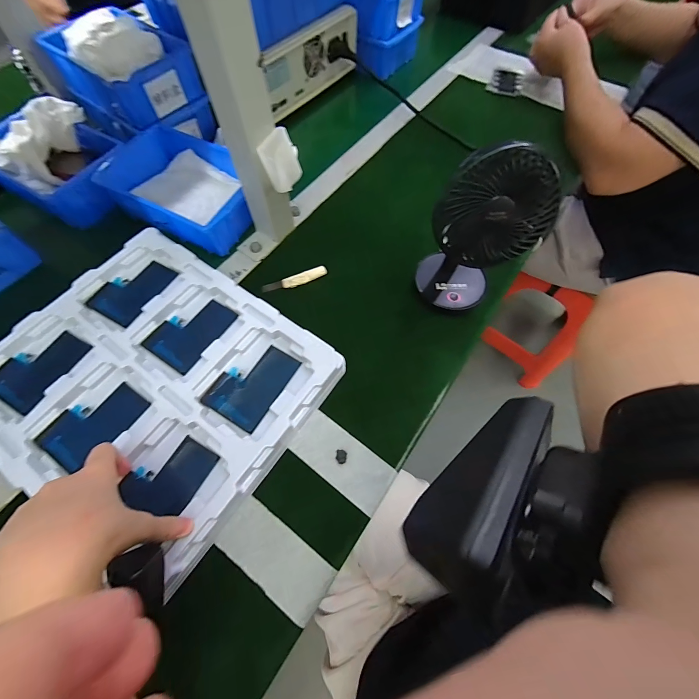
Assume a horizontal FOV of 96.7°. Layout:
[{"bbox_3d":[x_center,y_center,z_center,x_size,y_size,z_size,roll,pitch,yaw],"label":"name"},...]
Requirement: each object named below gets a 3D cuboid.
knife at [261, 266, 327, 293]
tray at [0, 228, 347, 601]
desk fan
[{"bbox_3d":[-0.073,-0.092,0.413,0.088,0.014,0.014,-18,67,-7],"label":"knife"},{"bbox_3d":[-0.212,0.032,0.345,0.322,0.035,0.270,33,71,14],"label":"tray"},{"bbox_3d":[0.129,-0.102,0.329,0.096,0.185,0.083,35,71,15],"label":"desk fan"}]

